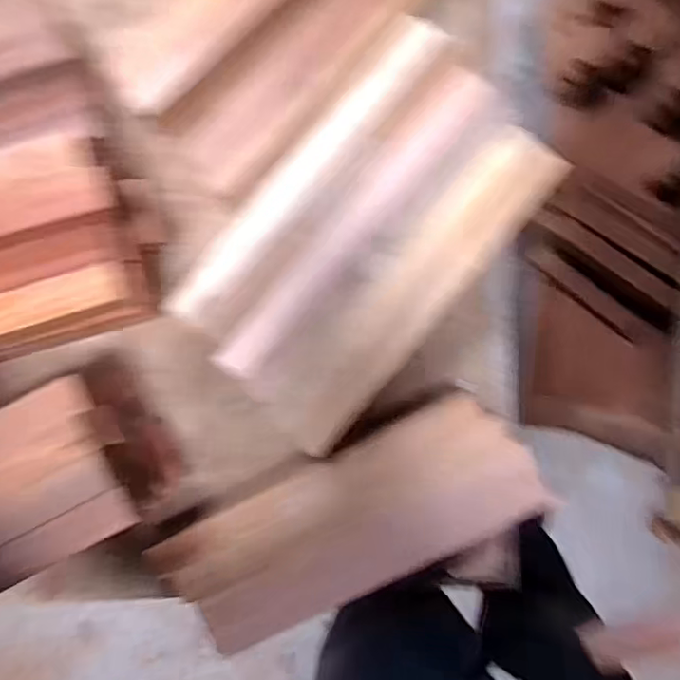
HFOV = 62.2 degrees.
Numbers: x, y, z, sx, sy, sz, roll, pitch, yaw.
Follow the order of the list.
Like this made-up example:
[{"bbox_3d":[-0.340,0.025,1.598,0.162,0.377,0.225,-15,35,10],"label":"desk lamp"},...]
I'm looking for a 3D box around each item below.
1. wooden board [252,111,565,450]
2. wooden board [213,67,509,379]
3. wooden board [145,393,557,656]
[{"bbox_3d":[0.057,-0.048,0.481,0.085,0.022,0.314,42,89,1],"label":"wooden board"},{"bbox_3d":[0.013,-0.095,0.474,0.056,0.015,0.313,43,89,1],"label":"wooden board"},{"bbox_3d":[0.013,0.166,0.512,0.329,0.018,0.127,-26,89,0],"label":"wooden board"}]

